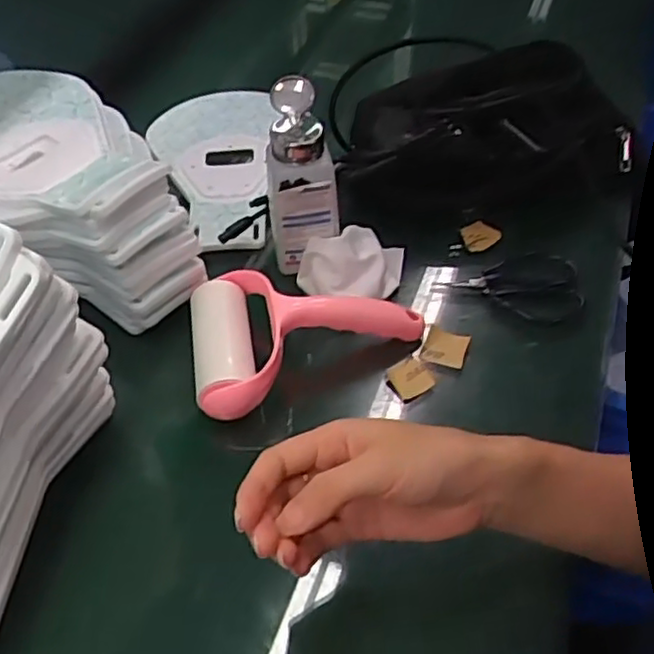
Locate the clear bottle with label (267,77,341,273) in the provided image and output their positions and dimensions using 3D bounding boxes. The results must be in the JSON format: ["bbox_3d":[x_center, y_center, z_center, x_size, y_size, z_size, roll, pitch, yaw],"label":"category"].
[{"bbox_3d":[-0.022,-0.119,0.564,0.055,0.138,0.066,-7,49,-4],"label":"clear bottle with label"}]

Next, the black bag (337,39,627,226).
[{"bbox_3d":[0.138,-0.177,0.639,0.251,0.095,0.156,-3,49,0],"label":"black bag"}]

